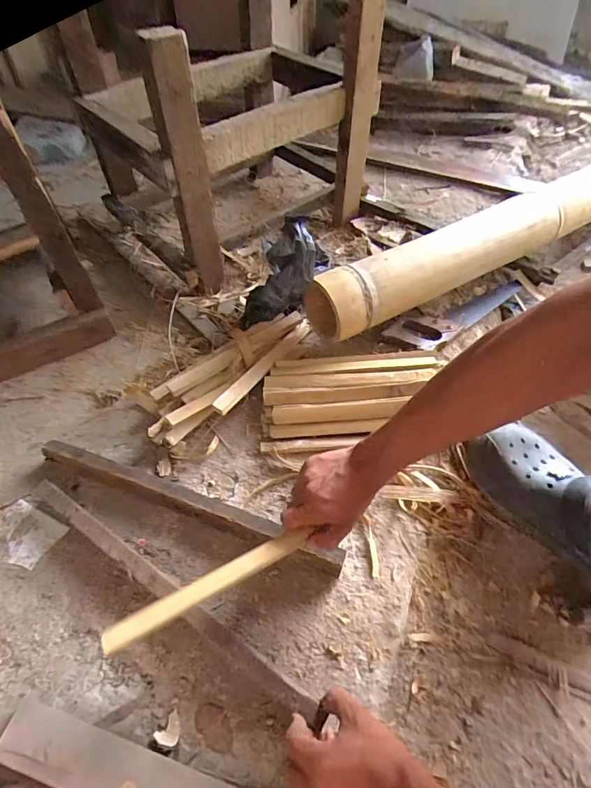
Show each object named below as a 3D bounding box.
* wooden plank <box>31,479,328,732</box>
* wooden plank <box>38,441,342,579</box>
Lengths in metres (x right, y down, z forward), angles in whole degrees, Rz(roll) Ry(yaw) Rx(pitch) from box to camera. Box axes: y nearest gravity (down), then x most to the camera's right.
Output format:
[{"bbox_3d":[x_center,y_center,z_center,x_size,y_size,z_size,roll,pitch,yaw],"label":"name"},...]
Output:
[{"bbox_3d":[-0.166,0.237,0.513,0.449,0.044,0.025,27,59,21],"label":"wooden plank"},{"bbox_3d":[-0.155,0.150,0.582,0.457,0.045,0.032,17,56,14],"label":"wooden plank"}]

